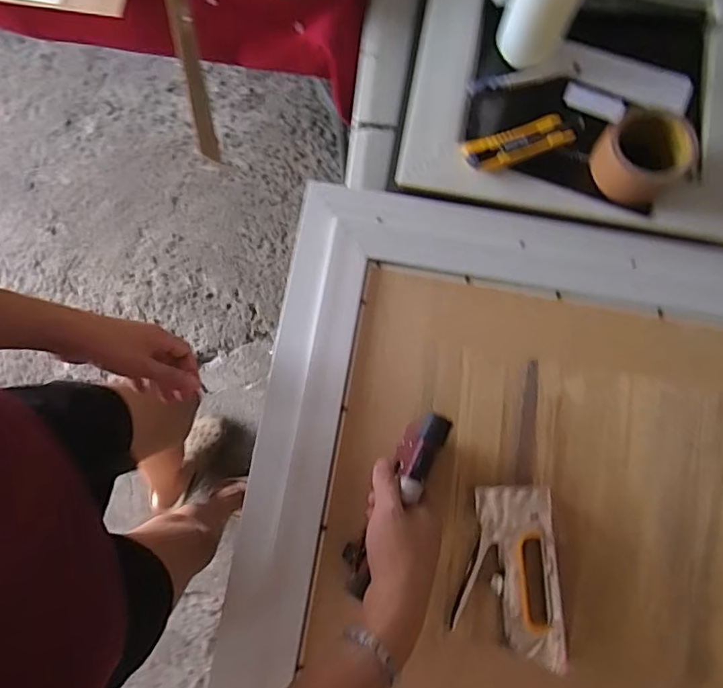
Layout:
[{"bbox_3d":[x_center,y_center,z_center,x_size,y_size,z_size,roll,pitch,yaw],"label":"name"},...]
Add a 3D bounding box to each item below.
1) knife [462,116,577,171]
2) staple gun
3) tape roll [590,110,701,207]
[{"bbox_3d":[0.183,-0.230,0.610,0.130,0.021,0.041,-17,81,-4],"label":"knife"},{"bbox_3d":[0.146,0.230,0.530,0.104,0.025,0.165,1,80,-1],"label":"staple gun"},{"bbox_3d":[0.318,-0.218,0.587,0.094,0.065,0.106,42,82,6],"label":"tape roll"}]

